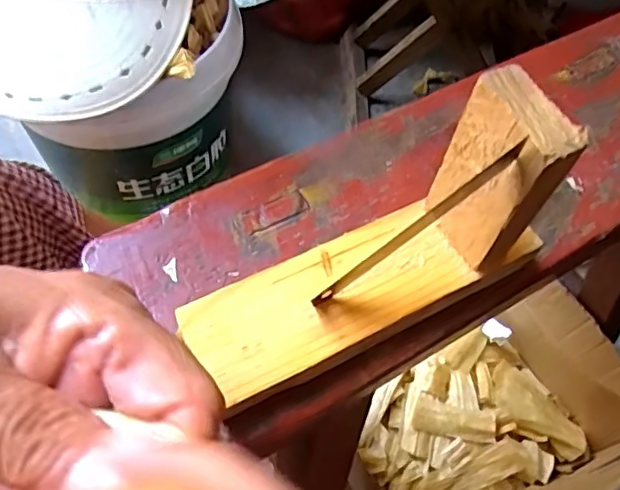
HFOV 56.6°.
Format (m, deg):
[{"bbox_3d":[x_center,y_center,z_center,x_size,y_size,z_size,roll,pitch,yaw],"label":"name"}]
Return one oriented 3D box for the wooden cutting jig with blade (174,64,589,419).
[{"bbox_3d":[0.025,-0.003,0.211,0.150,0.087,0.046,-23,64,-17],"label":"wooden cutting jig with blade"}]

